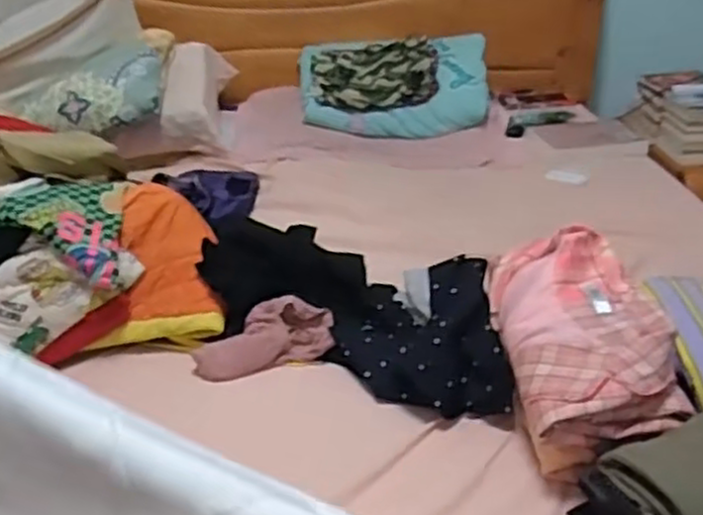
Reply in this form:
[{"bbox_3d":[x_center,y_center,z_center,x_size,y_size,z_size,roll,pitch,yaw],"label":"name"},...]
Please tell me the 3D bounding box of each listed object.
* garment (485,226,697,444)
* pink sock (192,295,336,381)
[{"bbox_3d":[0.299,0.086,0.987,0.192,0.109,0.315,-1,29,-2],"label":"garment"},{"bbox_3d":[-0.131,0.126,1.128,0.212,0.075,0.082,-20,33,-9],"label":"pink sock"}]

